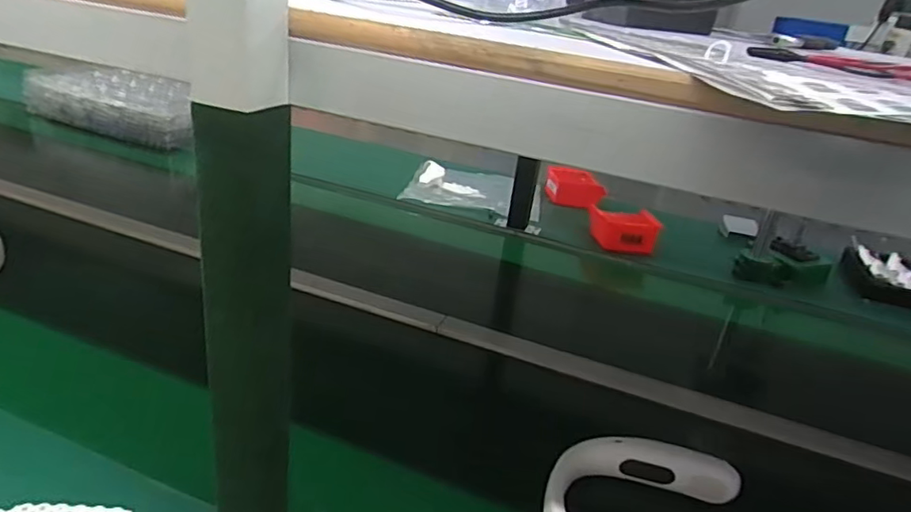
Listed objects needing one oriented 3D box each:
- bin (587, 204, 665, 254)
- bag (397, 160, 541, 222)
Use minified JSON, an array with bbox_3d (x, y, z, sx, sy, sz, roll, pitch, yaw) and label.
[{"bbox_3d":[0.370,-0.063,1.279,0.142,0.072,0.112,5,26,-4],"label":"bin"},{"bbox_3d":[0.053,-0.168,1.434,0.326,0.047,0.279,12,27,9],"label":"bag"}]

